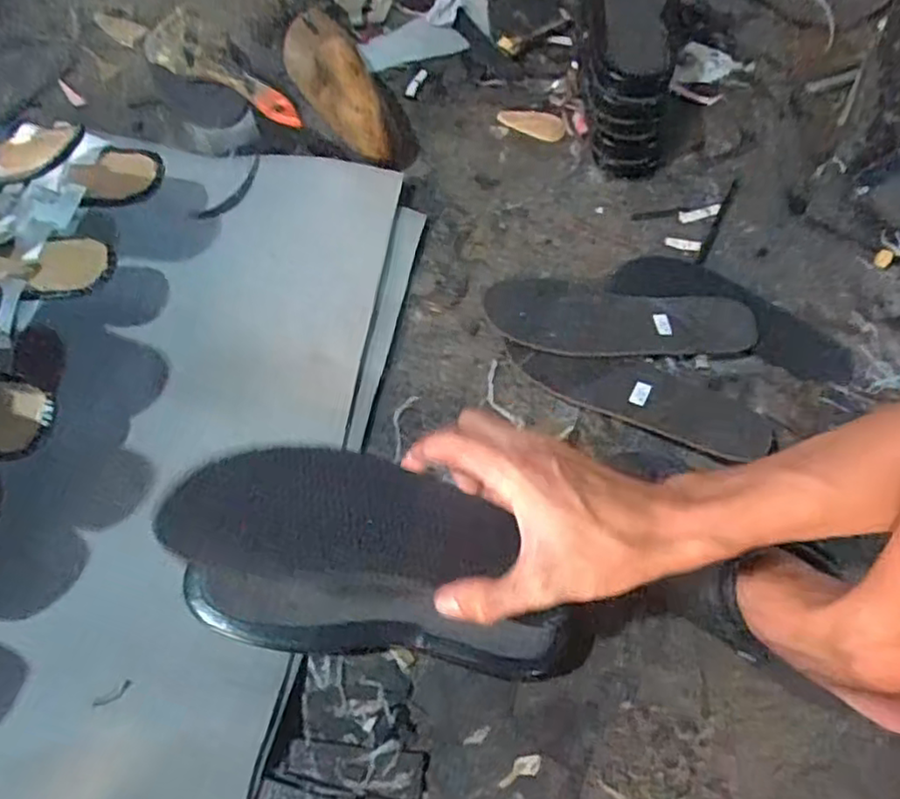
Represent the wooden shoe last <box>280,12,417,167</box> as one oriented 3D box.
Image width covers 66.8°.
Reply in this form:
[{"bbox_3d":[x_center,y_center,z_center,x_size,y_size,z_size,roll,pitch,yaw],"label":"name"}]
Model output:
[{"bbox_3d":[-0.116,-0.354,0.724,0.091,0.067,0.270,-20,66,-12],"label":"wooden shoe last"}]

